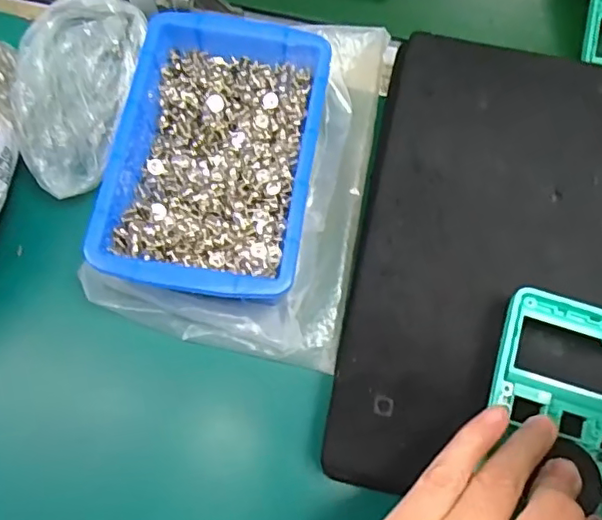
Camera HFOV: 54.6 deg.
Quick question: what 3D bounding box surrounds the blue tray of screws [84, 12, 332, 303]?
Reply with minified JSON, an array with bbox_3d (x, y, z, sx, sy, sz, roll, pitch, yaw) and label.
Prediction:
[{"bbox_3d":[-0.044,-0.052,0.303,0.099,0.035,0.143,10,73,2],"label":"blue tray of screws"}]

